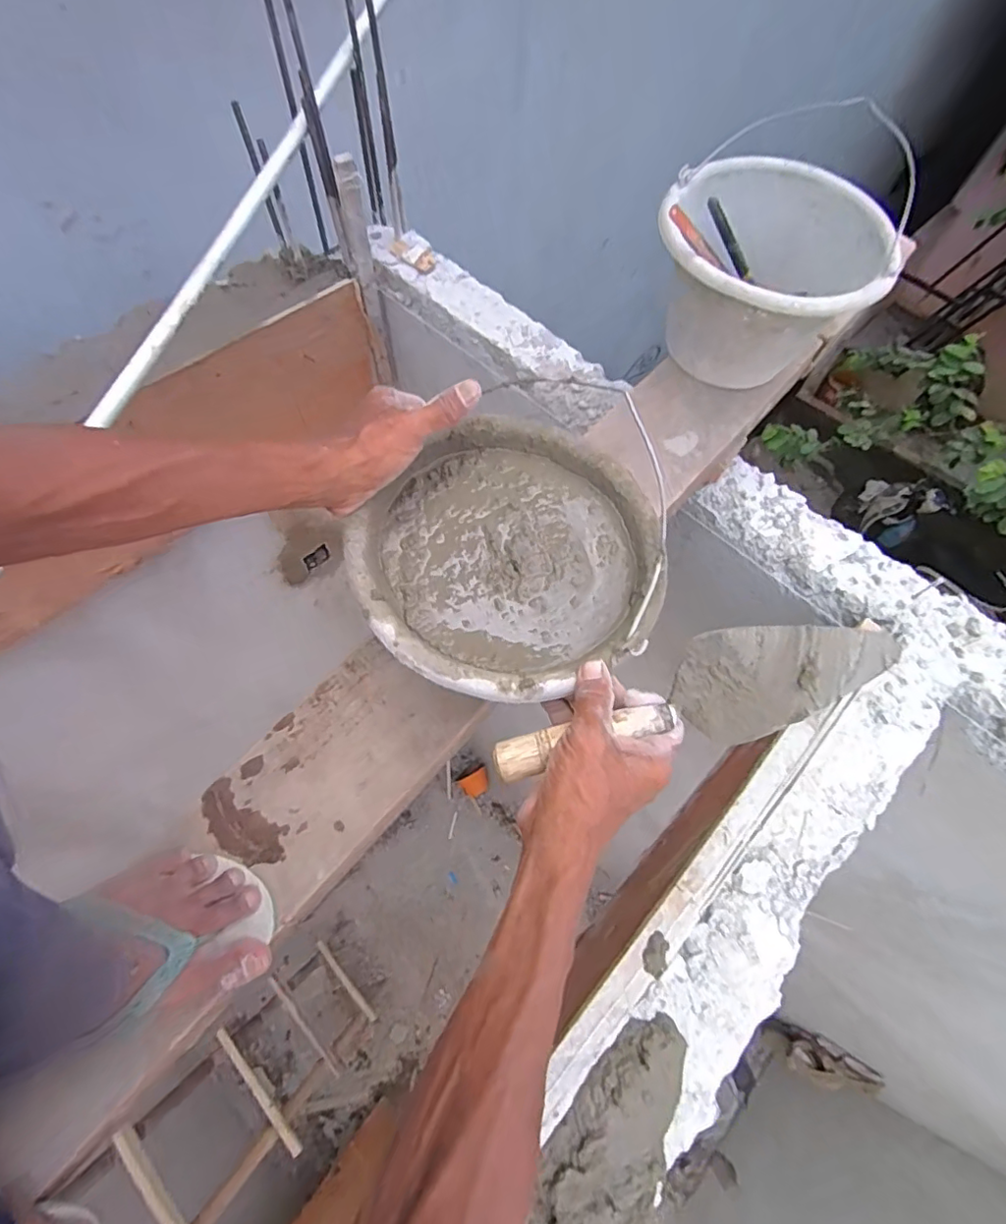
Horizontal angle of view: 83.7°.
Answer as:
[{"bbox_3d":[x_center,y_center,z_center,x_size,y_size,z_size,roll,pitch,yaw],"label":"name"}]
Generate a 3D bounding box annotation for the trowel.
[{"bbox_3d":[0.134,0.066,0.415,0.285,0.048,0.073,-17,69,-2],"label":"trowel"}]

